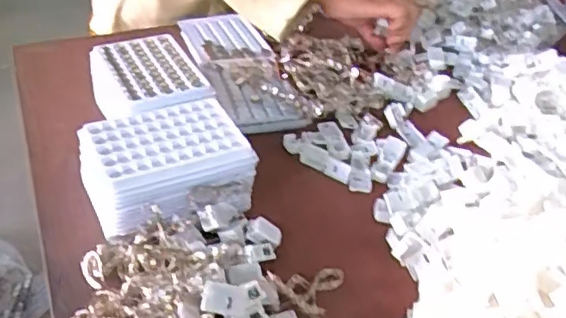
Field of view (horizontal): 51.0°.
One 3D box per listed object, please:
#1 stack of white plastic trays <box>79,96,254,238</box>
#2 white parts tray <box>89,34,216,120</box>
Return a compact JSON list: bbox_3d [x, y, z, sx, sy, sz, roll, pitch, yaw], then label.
[{"bbox_3d":[-0.103,0.008,0.522,0.138,0.064,0.104,-17,42,-24],"label":"stack of white plastic trays"},{"bbox_3d":[-0.141,-0.070,0.619,0.103,0.058,0.136,-16,42,-22],"label":"white parts tray"}]

